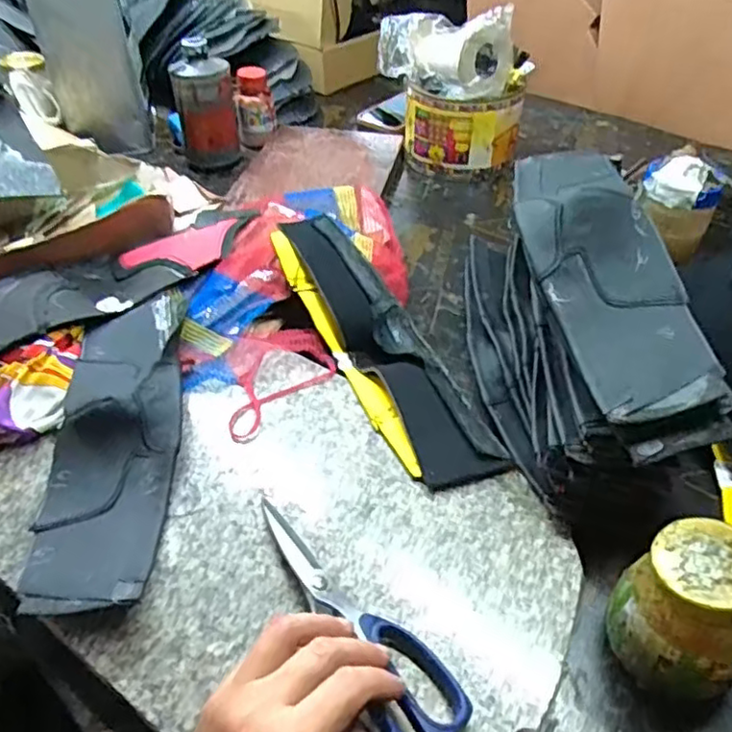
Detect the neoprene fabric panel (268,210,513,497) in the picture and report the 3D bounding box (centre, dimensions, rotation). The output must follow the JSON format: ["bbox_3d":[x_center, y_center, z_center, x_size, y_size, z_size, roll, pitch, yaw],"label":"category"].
[{"bbox_3d":[0.013,-0.029,0.536,0.087,0.044,0.292,-20,48,-22],"label":"neoprene fabric panel"}]

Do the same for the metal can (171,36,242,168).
[{"bbox_3d":[-0.204,-0.330,0.833,0.071,0.146,0.071,-6,47,-10],"label":"metal can"}]

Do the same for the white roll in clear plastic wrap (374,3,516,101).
[{"bbox_3d":[0.087,-0.400,0.801,0.186,0.094,0.075,29,50,27],"label":"white roll in clear plastic wrap"}]

